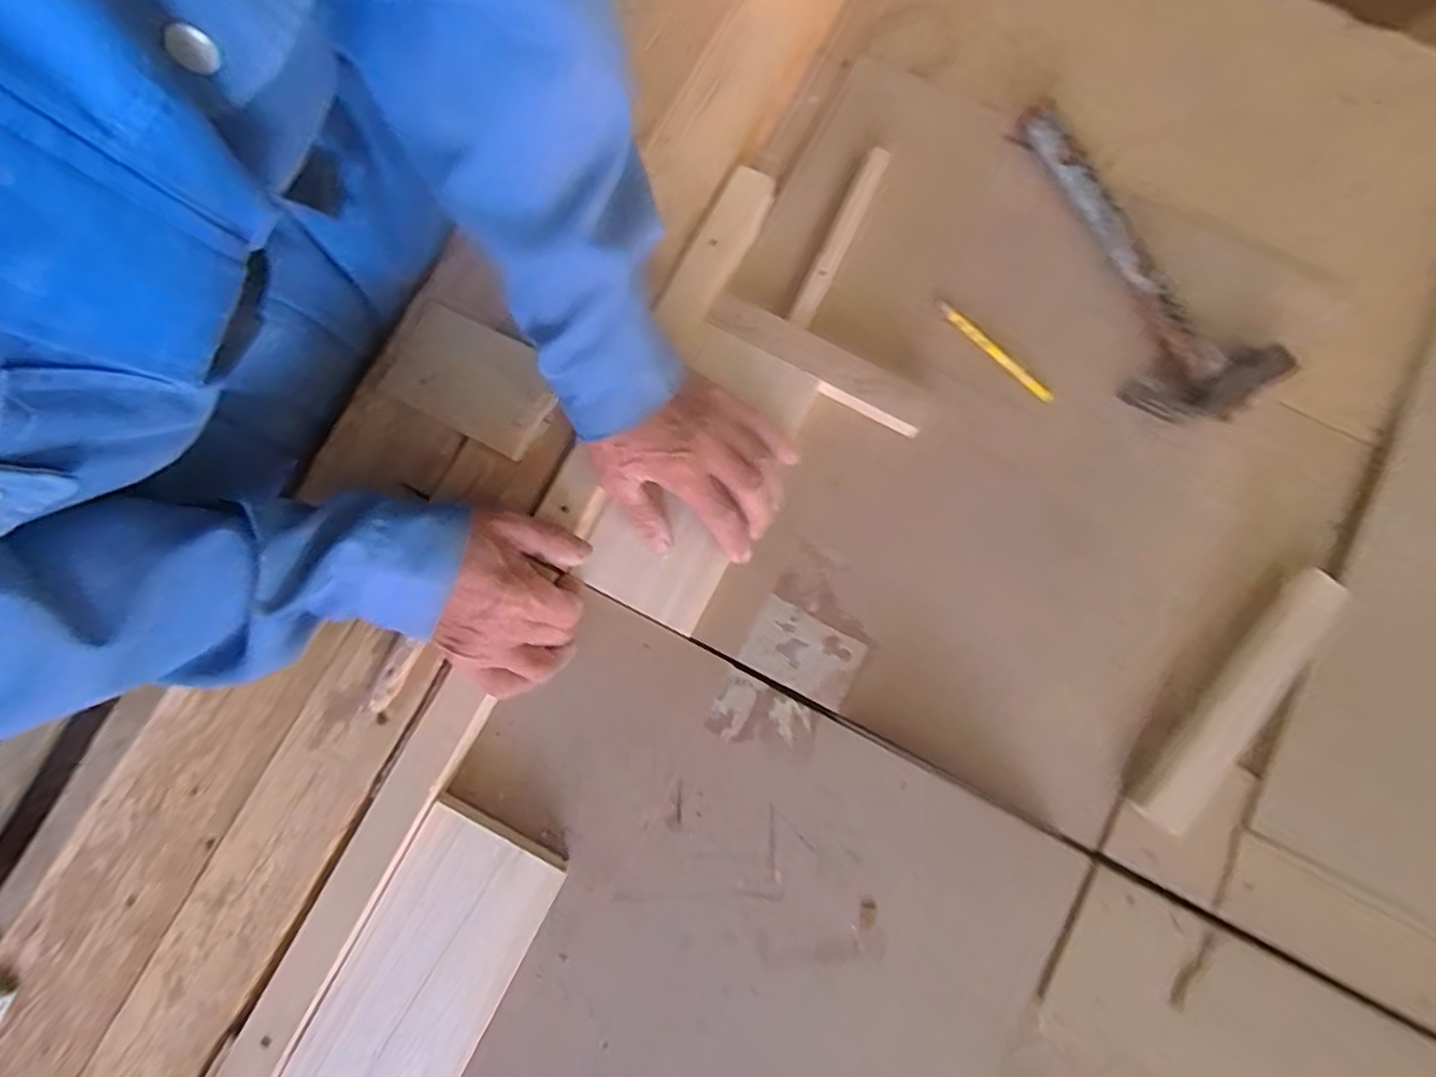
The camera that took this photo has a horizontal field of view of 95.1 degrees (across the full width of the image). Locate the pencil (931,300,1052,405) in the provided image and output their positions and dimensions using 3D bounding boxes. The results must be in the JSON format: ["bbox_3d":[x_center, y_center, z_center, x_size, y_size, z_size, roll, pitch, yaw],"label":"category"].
[{"bbox_3d":[0.219,-0.149,0.524,0.117,0.005,0.010,43,108,5],"label":"pencil"}]

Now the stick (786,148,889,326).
[{"bbox_3d":[0.096,-0.240,0.526,0.019,0.015,0.167,25,81,5],"label":"stick"}]

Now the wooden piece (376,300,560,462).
[{"bbox_3d":[-0.185,-0.120,0.492,0.129,0.012,0.079,28,82,5],"label":"wooden piece"}]

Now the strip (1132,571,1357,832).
[{"bbox_3d":[0.377,0.118,0.472,0.044,0.013,0.216,39,87,5],"label":"strip"}]

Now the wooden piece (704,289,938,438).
[{"bbox_3d":[0.078,-0.135,0.513,0.182,0.031,0.032,29,81,6],"label":"wooden piece"}]

